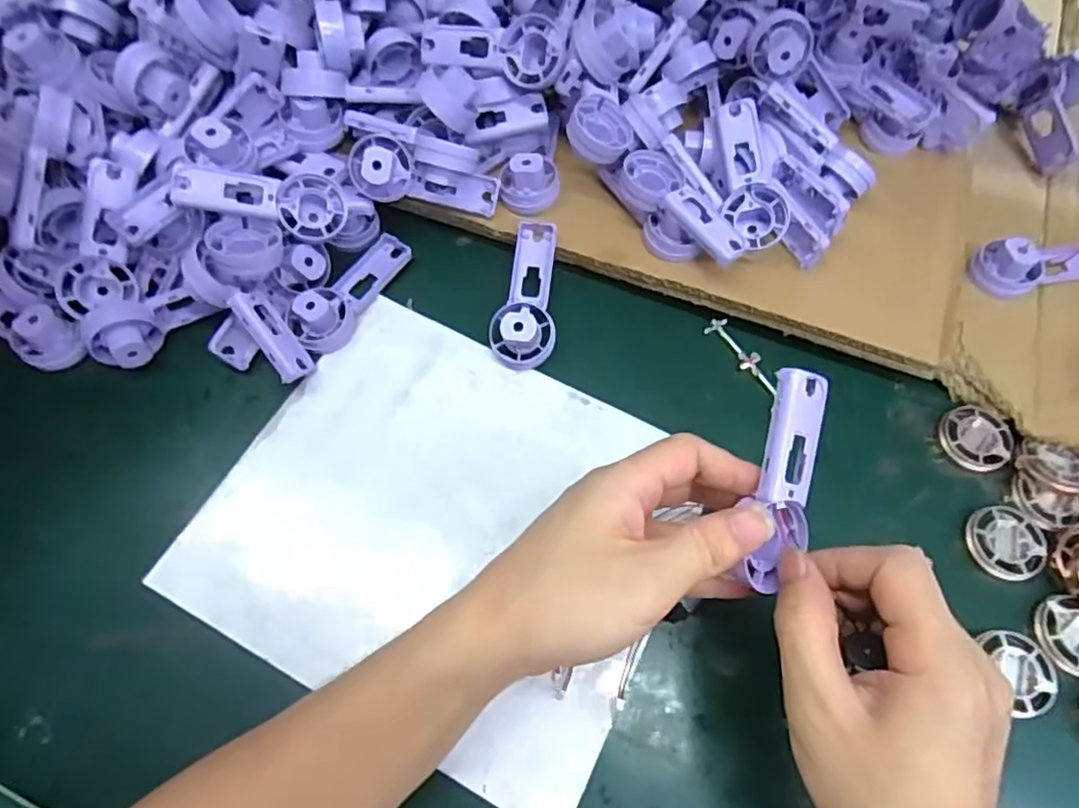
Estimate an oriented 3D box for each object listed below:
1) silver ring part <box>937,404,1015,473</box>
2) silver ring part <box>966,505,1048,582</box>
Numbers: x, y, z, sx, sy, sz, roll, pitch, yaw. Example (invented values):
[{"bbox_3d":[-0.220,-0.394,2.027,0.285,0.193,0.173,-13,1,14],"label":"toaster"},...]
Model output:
[{"bbox_3d":[0.260,0.021,0.374,0.039,0.008,0.039,-18,65,-9],"label":"silver ring part"},{"bbox_3d":[0.258,0.076,0.346,0.039,0.005,0.039,0,63,0],"label":"silver ring part"}]

